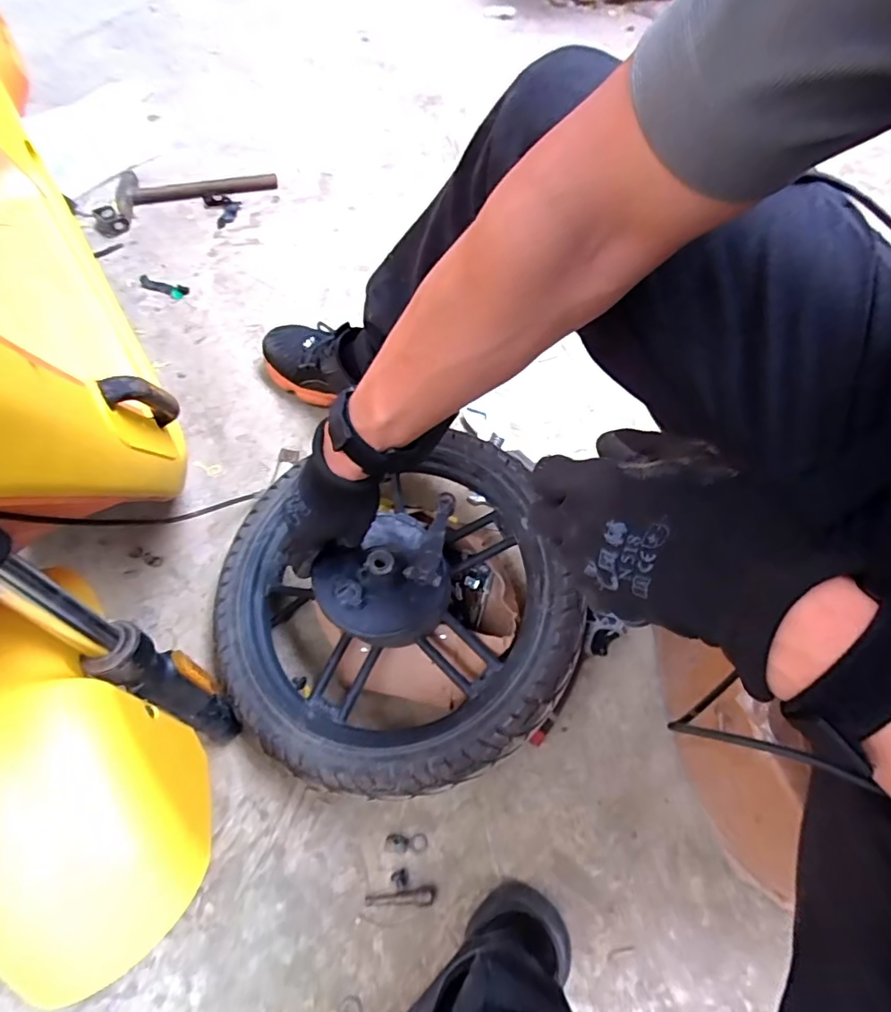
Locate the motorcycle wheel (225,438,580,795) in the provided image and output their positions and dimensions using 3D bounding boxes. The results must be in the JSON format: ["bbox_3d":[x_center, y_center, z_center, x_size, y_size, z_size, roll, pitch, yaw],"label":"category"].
[{"bbox_3d":[-0.060,0.101,0.529,0.336,0.092,0.317,-9,63,-3],"label":"motorcycle wheel"}]

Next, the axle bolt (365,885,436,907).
[{"bbox_3d":[-0.043,0.366,0.500,0.065,0.012,0.014,-3,63,0],"label":"axle bolt"}]

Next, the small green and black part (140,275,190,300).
[{"bbox_3d":[-0.460,-0.360,0.874,0.087,0.011,0.029,21,65,11],"label":"small green and black part"}]

